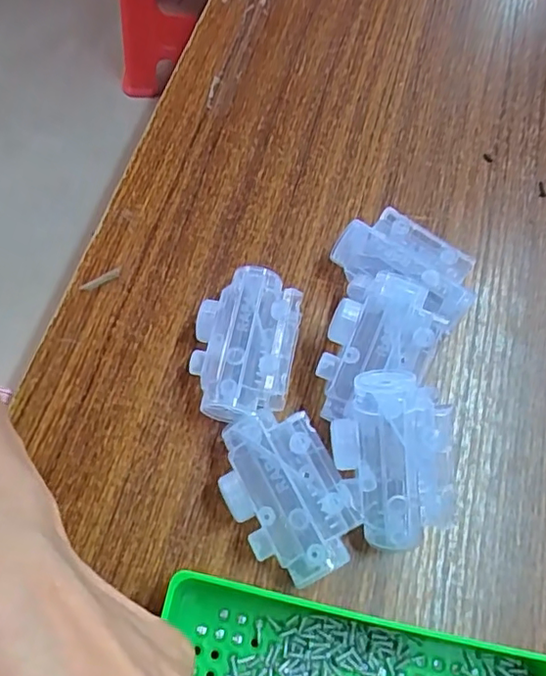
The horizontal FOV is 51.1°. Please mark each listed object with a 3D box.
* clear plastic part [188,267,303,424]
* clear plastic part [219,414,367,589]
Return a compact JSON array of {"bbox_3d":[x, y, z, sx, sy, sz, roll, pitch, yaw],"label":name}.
[{"bbox_3d":[-0.013,0.004,0.262,0.045,0.028,0.069,9,66,1],"label":"clear plastic part"},{"bbox_3d":[0.005,0.065,0.239,0.044,0.028,0.067,-28,71,-14],"label":"clear plastic part"}]

